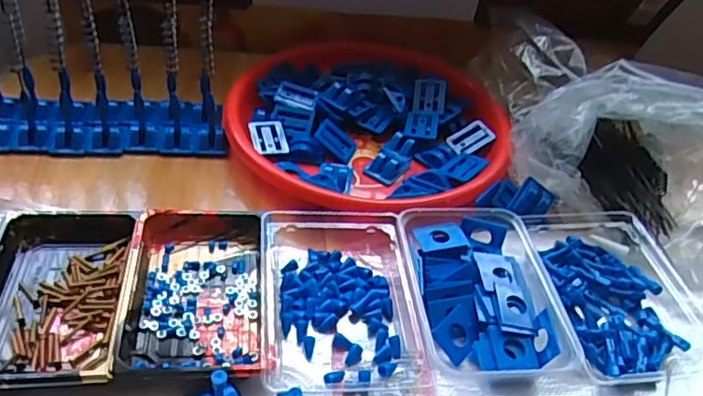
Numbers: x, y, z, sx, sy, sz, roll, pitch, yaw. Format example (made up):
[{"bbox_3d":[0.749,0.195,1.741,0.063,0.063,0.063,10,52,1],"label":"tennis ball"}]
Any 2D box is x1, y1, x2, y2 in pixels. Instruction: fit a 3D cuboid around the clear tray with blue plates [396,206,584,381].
[{"bbox_3d":[0.102,0.072,0.485,0.112,0.034,0.155,1,41,-8],"label":"clear tray with blue plates"}]

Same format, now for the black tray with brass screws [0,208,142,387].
[{"bbox_3d":[-0.221,0.067,0.447,0.106,0.025,0.175,0,41,-10],"label":"black tray with brass screws"}]

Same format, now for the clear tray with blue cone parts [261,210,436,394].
[{"bbox_3d":[-0.011,0.071,0.472,0.117,0.029,0.164,0,41,-9],"label":"clear tray with blue cone parts"}]

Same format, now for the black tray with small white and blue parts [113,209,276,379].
[{"bbox_3d":[-0.120,0.067,0.466,0.101,0.023,0.169,-1,41,-10],"label":"black tray with small white and blue parts"}]

